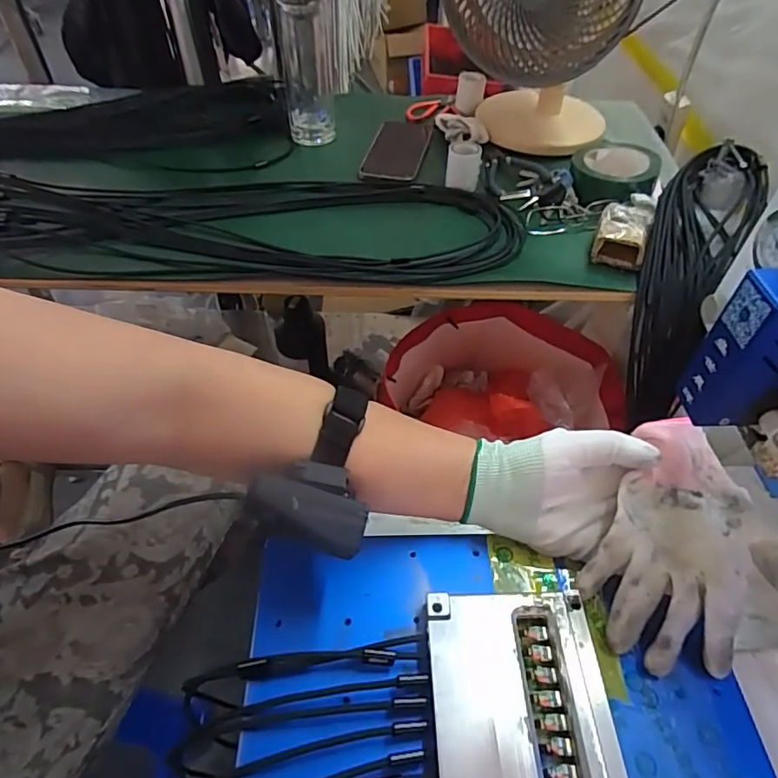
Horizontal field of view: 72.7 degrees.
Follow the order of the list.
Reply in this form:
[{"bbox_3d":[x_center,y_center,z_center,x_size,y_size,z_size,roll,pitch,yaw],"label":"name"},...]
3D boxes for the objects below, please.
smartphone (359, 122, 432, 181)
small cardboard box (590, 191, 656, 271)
[{"bbox_3d":[0.013,-0.342,0.745,0.075,0.010,0.185,9,49,6],"label":"smartphone"},{"bbox_3d":[0.261,-0.182,0.590,0.057,0.037,0.095,18,52,13],"label":"small cardboard box"}]

